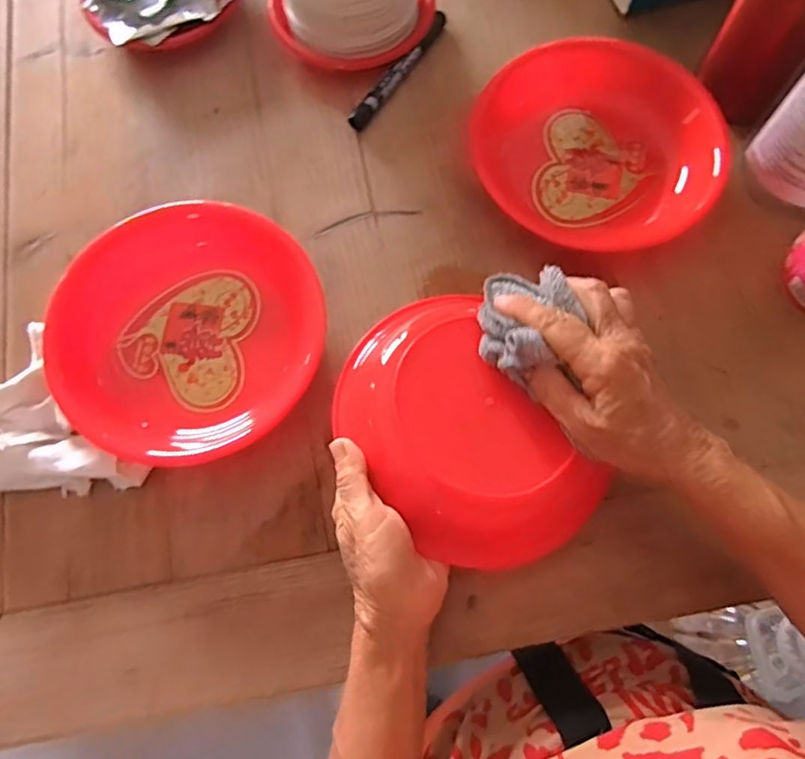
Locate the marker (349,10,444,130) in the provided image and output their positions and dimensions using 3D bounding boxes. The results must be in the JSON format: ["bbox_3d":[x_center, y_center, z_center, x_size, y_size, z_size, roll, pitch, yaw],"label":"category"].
[{"bbox_3d":[-0.002,-0.267,0.511,0.015,0.016,0.135,32,77,11],"label":"marker"}]

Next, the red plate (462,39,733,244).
[{"bbox_3d":[0.152,-0.182,0.464,0.190,0.049,0.161,19,75,7],"label":"red plate"}]

